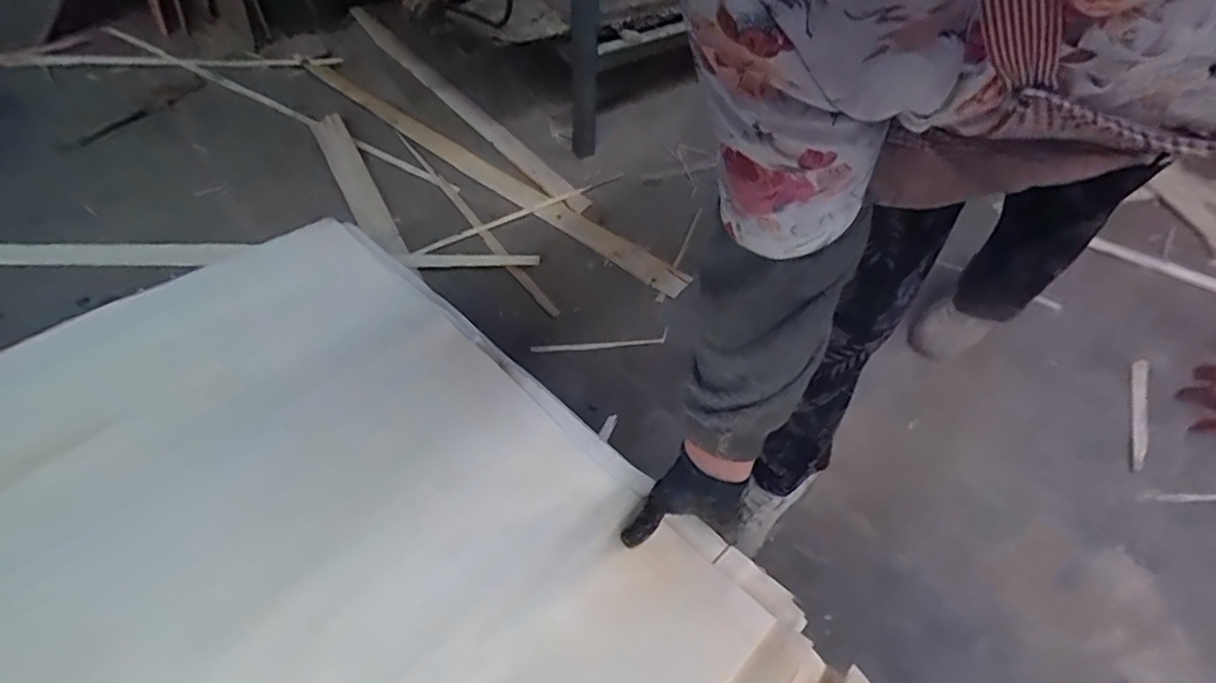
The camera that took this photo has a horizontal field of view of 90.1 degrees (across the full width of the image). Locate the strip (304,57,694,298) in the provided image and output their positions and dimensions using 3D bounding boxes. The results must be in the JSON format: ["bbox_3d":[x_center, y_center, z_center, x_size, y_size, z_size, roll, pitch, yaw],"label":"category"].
[{"bbox_3d":[-0.313,-0.407,1.371,1.144,0.020,0.086,34,46,22],"label":"strip"}]

